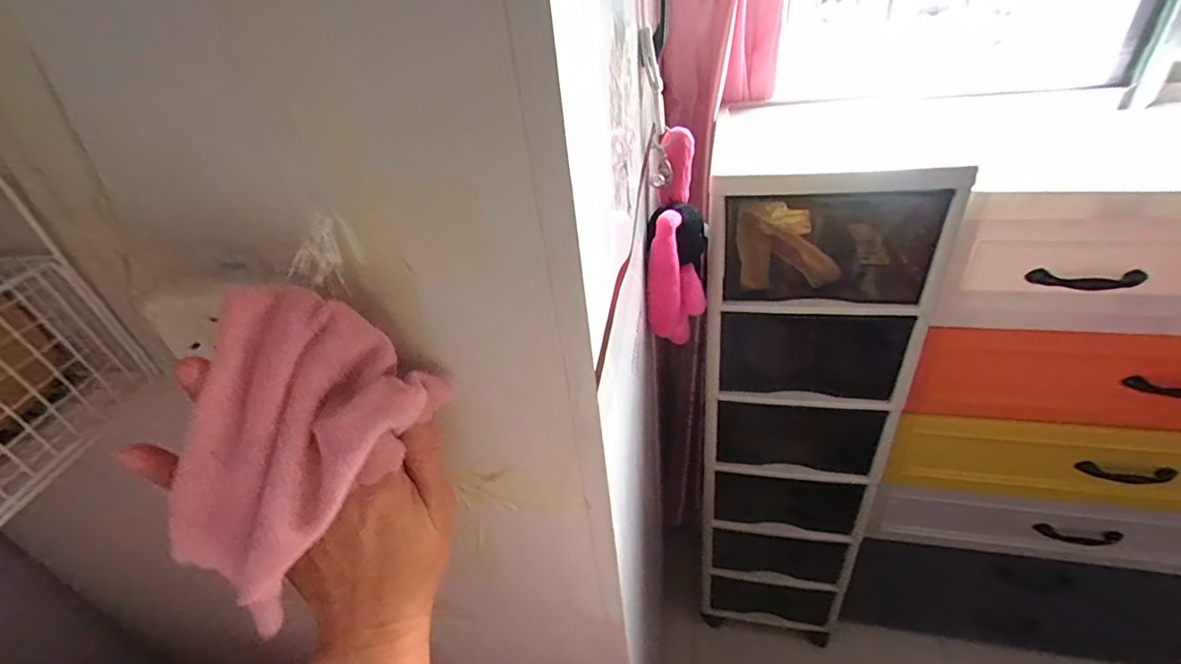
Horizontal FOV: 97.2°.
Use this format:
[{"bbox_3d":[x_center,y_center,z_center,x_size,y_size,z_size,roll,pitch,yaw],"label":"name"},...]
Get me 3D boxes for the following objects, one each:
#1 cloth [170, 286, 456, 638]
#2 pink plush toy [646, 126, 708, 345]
[{"bbox_3d":[-0.119,0.037,0.219,0.058,0.091,0.112,18,42,30],"label":"cloth"},{"bbox_3d":[0.098,-0.099,0.567,0.065,0.233,0.070,2,12,12],"label":"pink plush toy"}]

